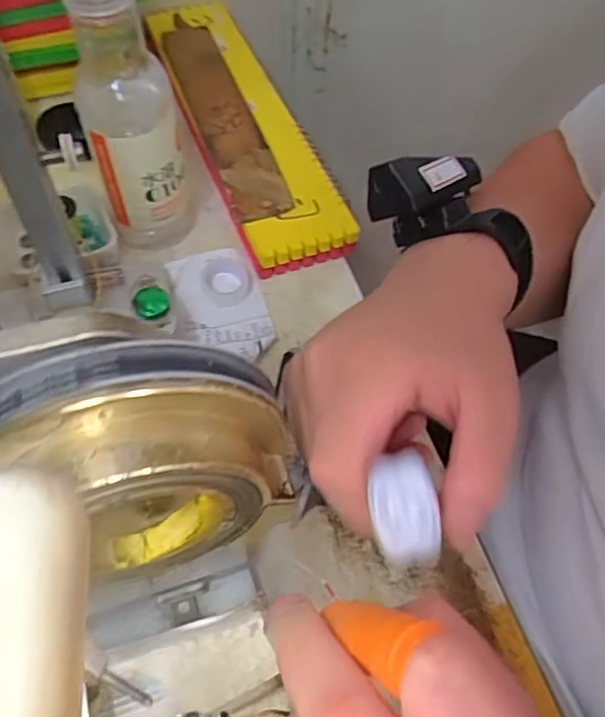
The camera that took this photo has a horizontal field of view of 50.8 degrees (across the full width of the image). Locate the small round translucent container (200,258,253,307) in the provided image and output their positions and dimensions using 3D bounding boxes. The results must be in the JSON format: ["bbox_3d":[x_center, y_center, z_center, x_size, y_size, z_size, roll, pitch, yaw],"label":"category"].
[{"bbox_3d":[-0.055,-0.056,0.464,0.036,0.011,0.040,-5,56,-5],"label":"small round translucent container"}]

